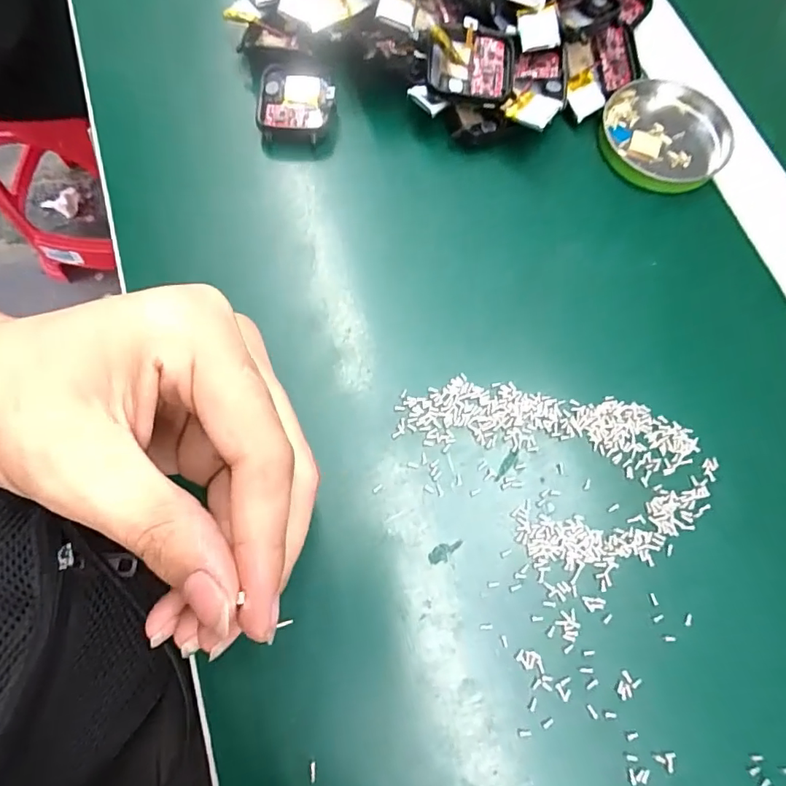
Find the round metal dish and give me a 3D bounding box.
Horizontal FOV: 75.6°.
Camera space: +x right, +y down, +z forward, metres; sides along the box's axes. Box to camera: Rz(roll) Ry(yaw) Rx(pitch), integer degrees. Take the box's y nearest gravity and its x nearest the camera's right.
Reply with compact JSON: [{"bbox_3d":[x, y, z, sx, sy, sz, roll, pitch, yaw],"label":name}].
[{"bbox_3d":[0.143,-0.135,0.266,0.065,0.011,0.059,13,71,2],"label":"round metal dish"}]

